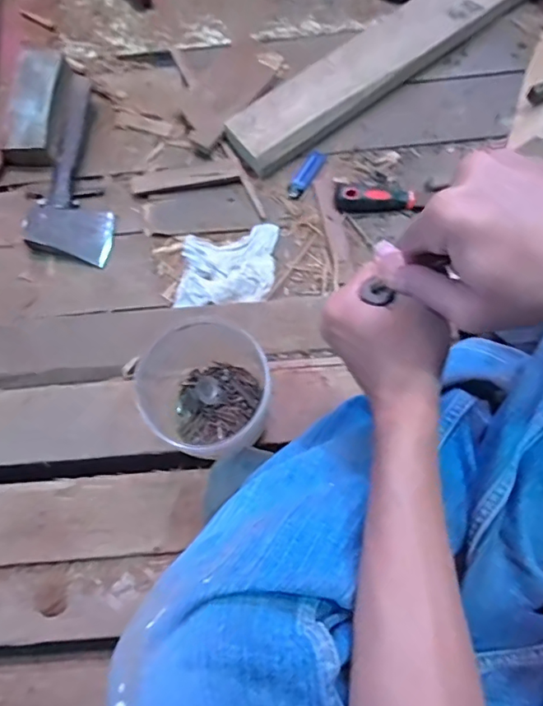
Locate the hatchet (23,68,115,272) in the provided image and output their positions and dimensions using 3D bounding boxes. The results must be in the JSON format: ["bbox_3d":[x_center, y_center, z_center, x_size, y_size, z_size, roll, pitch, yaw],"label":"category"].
[{"bbox_3d":[-0.251,-0.252,0.708,0.112,0.025,0.266,15,75,-13],"label":"hatchet"}]

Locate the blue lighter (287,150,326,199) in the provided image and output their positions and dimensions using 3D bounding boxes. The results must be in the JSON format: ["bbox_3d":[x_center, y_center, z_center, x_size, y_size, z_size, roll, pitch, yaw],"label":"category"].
[{"bbox_3d":[0.047,-0.251,0.711,0.027,0.011,0.083,29,76,9],"label":"blue lighter"}]

